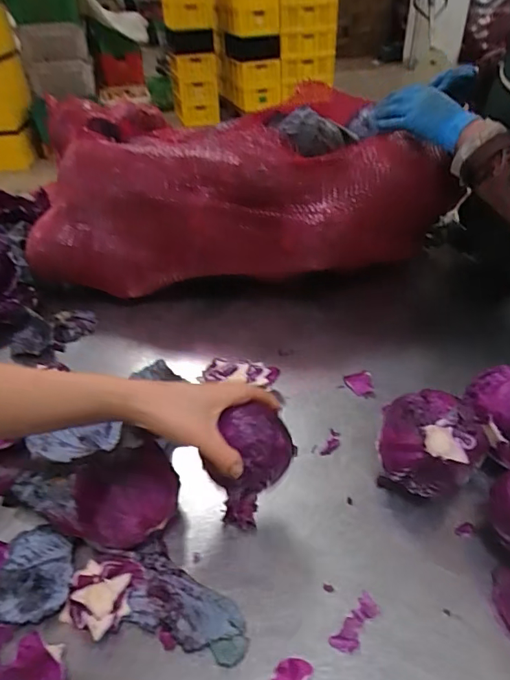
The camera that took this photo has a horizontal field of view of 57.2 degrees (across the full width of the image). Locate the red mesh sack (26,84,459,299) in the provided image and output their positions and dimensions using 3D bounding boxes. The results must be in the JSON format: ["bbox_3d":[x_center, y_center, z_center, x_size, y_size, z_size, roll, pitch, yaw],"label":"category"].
[{"bbox_3d":[-0.024,-0.262,0.842,0.770,0.235,0.302,-5,38,-2],"label":"red mesh sack"}]

